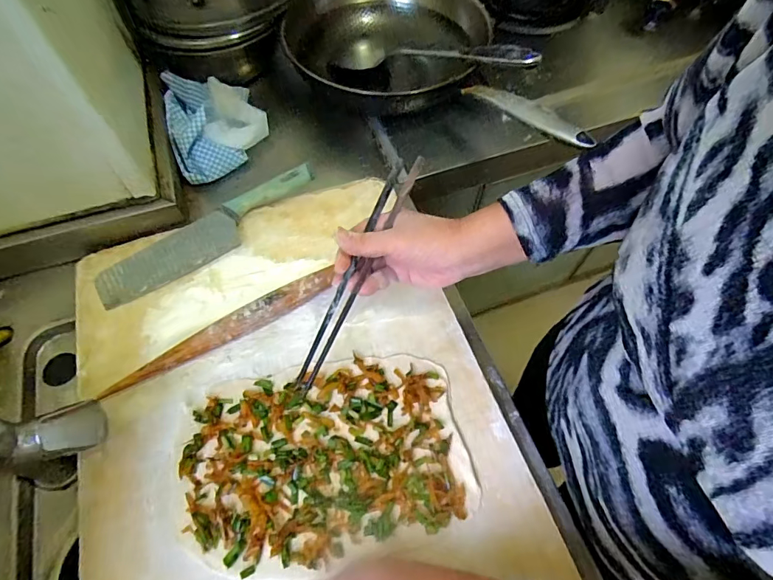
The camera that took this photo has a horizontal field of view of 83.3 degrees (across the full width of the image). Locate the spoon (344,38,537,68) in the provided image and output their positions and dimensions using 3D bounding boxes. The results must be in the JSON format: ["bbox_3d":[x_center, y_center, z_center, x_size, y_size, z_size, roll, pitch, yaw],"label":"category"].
[{"bbox_3d":[0.064,-0.348,0.644,0.067,0.042,0.334,-38,43,-21],"label":"spoon"}]

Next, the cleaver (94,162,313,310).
[{"bbox_3d":[-0.211,-0.072,0.525,0.279,0.027,0.060,-30,64,-17],"label":"cleaver"}]

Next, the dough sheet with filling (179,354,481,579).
[{"bbox_3d":[-0.057,0.153,0.406,0.255,0.011,0.170,-9,60,-6],"label":"dough sheet with filling"}]

